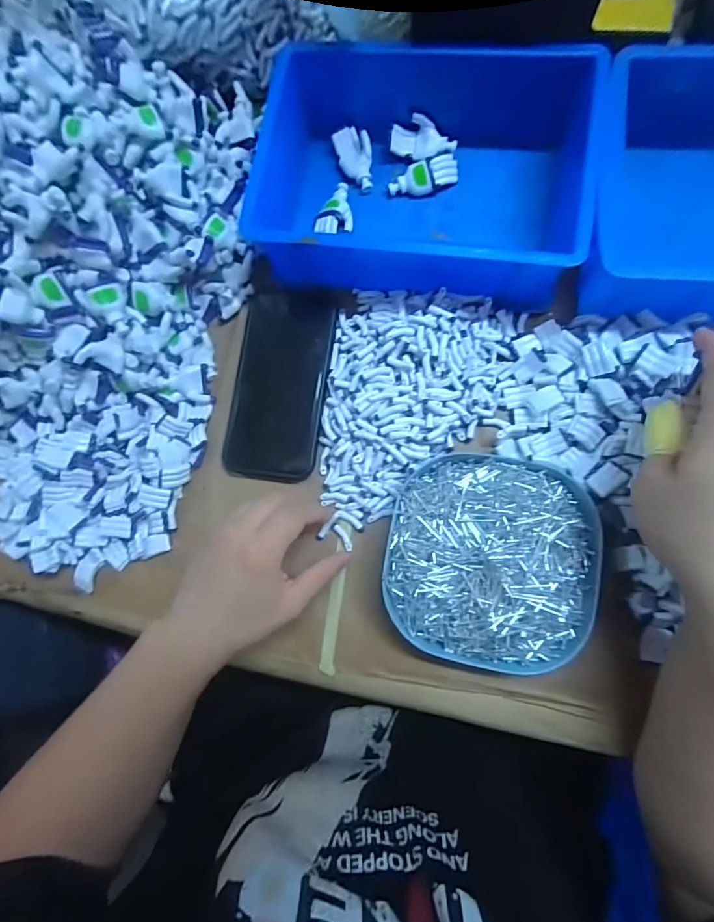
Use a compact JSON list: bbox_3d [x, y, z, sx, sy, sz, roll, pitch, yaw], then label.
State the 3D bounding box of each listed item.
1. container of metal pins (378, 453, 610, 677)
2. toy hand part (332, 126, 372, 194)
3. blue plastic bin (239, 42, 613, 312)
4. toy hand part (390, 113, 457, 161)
[{"bbox_3d":[0.094,0.069,0.302,0.141,0.043,0.142,7,82,8],"label":"container of metal pins"},{"bbox_3d":[-0.001,-0.267,0.380,0.030,0.011,0.057,-15,80,4],"label":"toy hand part"},{"bbox_3d":[0.051,-0.232,0.341,0.239,0.078,0.183,9,83,8],"label":"blue plastic bin"},{"bbox_3d":[0.057,-0.278,0.375,0.055,0.011,0.034,28,120,-8],"label":"toy hand part"}]

